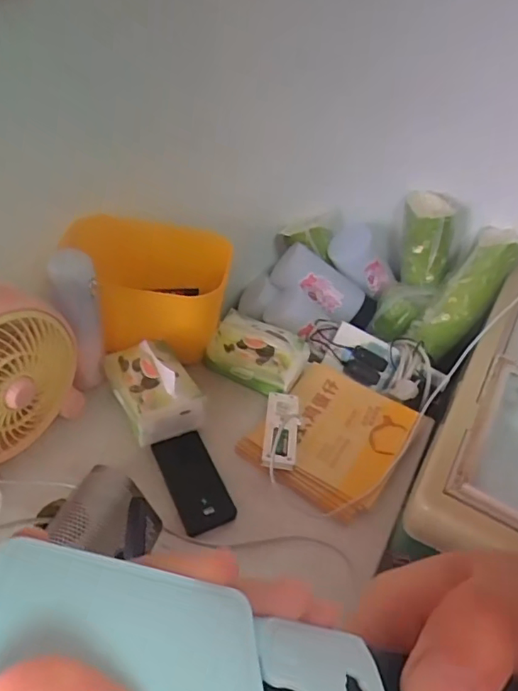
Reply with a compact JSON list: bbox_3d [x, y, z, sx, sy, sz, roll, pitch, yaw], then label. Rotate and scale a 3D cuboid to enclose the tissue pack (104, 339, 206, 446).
[{"bbox_3d":[-0.147,0.056,0.752,0.104,0.089,0.144,-17,48,-23],"label":"tissue pack"}]

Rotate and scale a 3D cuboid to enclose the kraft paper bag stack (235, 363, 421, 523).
[{"bbox_3d":[0.107,0.122,0.768,0.187,0.018,0.223,26,47,19],"label":"kraft paper bag stack"}]

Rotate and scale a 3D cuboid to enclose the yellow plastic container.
[{"bbox_3d":[-0.179,-0.088,0.845,0.261,0.140,0.205,2,44,-6],"label":"yellow plastic container"}]

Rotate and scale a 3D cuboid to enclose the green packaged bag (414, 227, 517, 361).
[{"bbox_3d":[0.366,-0.096,0.947,0.086,0.256,0.070,38,8,29],"label":"green packaged bag"}]

